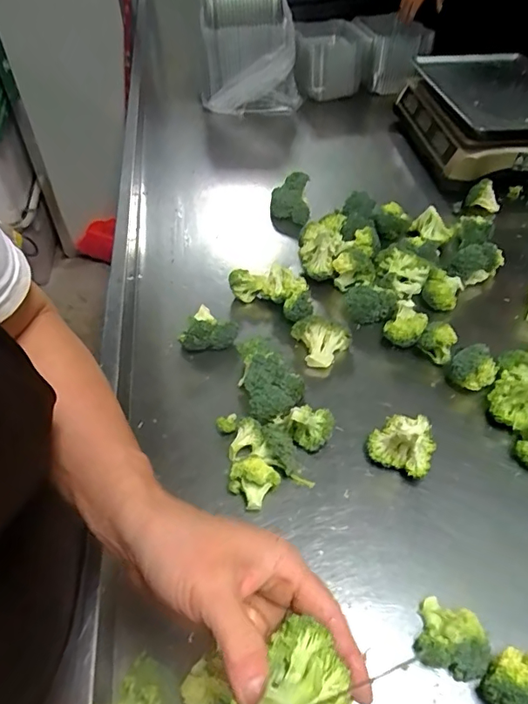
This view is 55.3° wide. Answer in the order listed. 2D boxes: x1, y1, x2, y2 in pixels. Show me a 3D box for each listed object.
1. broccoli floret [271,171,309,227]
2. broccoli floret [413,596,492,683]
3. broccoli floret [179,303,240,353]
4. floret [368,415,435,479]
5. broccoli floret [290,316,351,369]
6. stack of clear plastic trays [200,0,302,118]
[{"bbox_3d":[0.041,-0.246,0.804,0.061,0.063,0.055,0,48,1],"label":"broccoli floret"},{"bbox_3d":[0.150,0.224,0.395,0.053,0.033,0.050,18,50,16],"label":"broccoli floret"},{"bbox_3d":[-0.064,-0.023,0.619,0.062,0.055,0.057,14,50,13],"label":"broccoli floret"},{"bbox_3d":[0.140,0.084,0.499,0.063,0.071,0.049,22,52,19],"label":"floret"},{"bbox_3d":[0.066,-0.010,0.602,0.068,0.048,0.047,8,49,8],"label":"broccoli floret"},{"bbox_3d":[-0.027,-0.618,1.031,0.184,0.223,0.161,0,47,1],"label":"stack of clear plastic trays"}]

